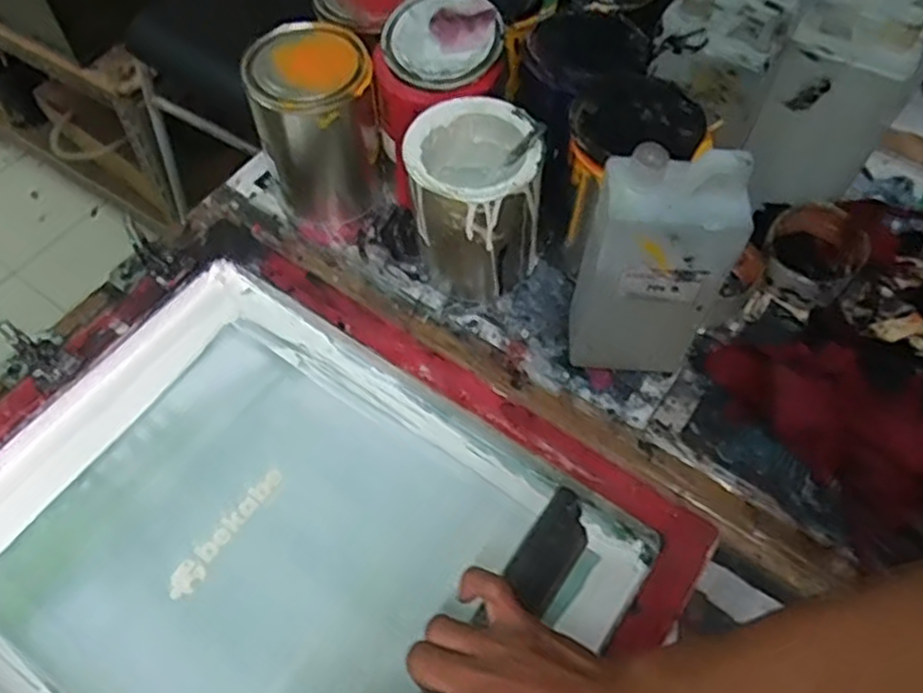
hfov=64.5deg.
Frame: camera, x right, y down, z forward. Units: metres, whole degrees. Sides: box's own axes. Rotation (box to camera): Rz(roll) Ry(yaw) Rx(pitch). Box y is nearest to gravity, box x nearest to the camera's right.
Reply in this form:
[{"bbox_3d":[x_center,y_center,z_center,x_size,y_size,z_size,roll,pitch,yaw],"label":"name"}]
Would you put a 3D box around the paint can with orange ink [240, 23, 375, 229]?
[{"bbox_3d":[-0.133,-0.205,0.685,0.099,0.157,0.105,1,59,-1],"label":"paint can with orange ink"}]

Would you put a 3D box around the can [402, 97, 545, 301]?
[{"bbox_3d":[0.010,-0.125,0.643,0.108,0.153,0.113,1,59,-1],"label":"can"}]

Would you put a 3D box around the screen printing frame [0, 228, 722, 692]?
[{"bbox_3d":[-0.126,0.157,0.528,0.477,0.041,0.409,32,63,17],"label":"screen printing frame"}]

